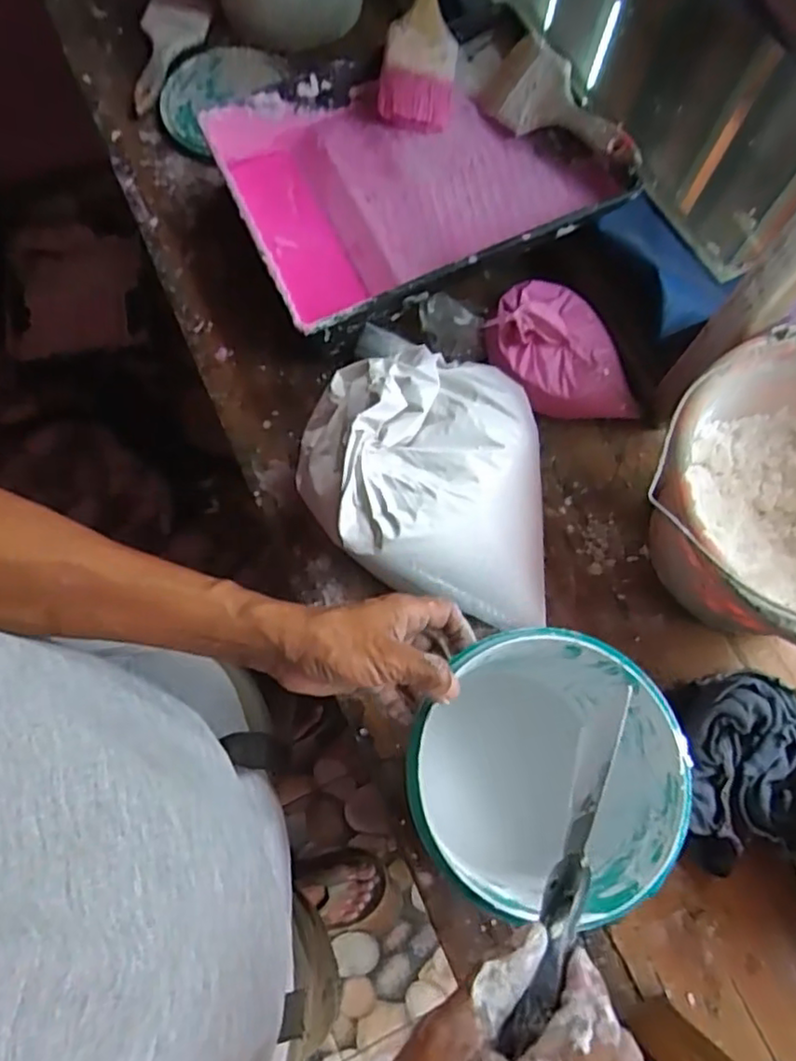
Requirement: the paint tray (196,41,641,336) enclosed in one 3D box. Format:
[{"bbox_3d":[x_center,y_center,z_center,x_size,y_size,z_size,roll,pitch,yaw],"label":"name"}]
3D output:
[{"bbox_3d":[0.010,-0.355,0.675,0.347,0.081,0.282,-24,74,-8],"label":"paint tray"}]

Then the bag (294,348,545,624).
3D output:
[{"bbox_3d":[0.020,-0.041,0.564,0.206,0.099,0.243,-3,72,-2],"label":"bag"}]

